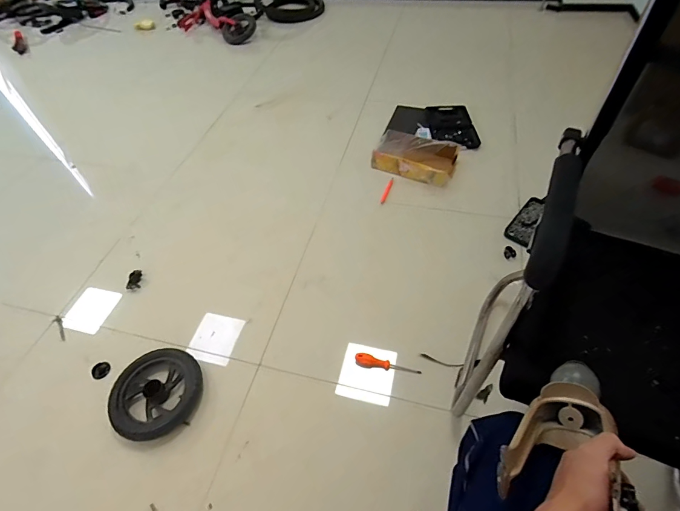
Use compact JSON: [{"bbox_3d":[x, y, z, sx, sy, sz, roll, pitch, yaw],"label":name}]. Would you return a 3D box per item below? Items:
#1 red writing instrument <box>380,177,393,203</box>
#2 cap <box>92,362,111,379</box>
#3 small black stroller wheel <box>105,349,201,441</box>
[{"bbox_3d":[0.218,-0.297,1.673,0.021,0.013,0.133,22,84,17],"label":"red writing instrument"},{"bbox_3d":[-0.793,0.380,1.210,0.051,0.023,0.055,-1,54,1],"label":"cap"},{"bbox_3d":[-0.563,0.422,1.124,0.262,0.051,0.254,-1,54,1],"label":"small black stroller wheel"}]

